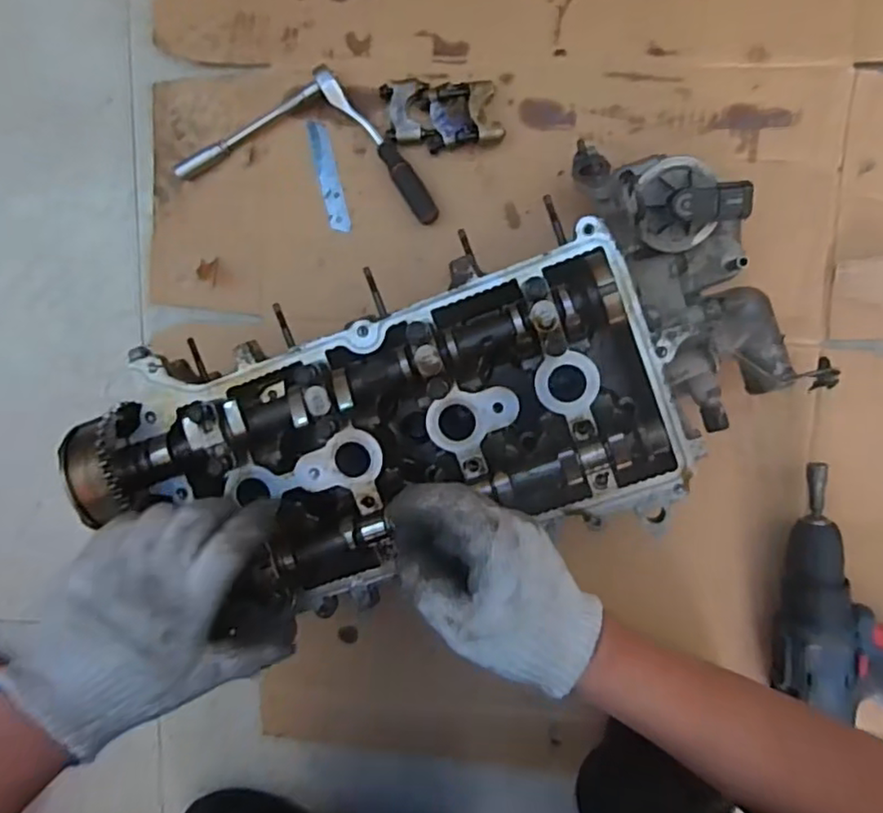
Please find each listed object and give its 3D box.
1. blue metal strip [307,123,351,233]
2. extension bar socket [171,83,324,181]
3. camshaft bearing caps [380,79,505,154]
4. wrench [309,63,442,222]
[{"bbox_3d":[-0.096,-0.195,0.551,0.018,0.004,0.093,-12,93,7],"label":"blue metal strip"},{"bbox_3d":[-0.165,-0.230,0.542,0.135,0.017,0.014,-29,90,8],"label":"extension bar socket"},{"bbox_3d":[0.000,-0.234,0.521,0.098,0.022,0.050,9,95,6],"label":"camshaft bearing caps"},{"bbox_3d":[-0.052,-0.214,0.531,0.020,0.023,0.151,-38,89,8],"label":"wrench"}]

